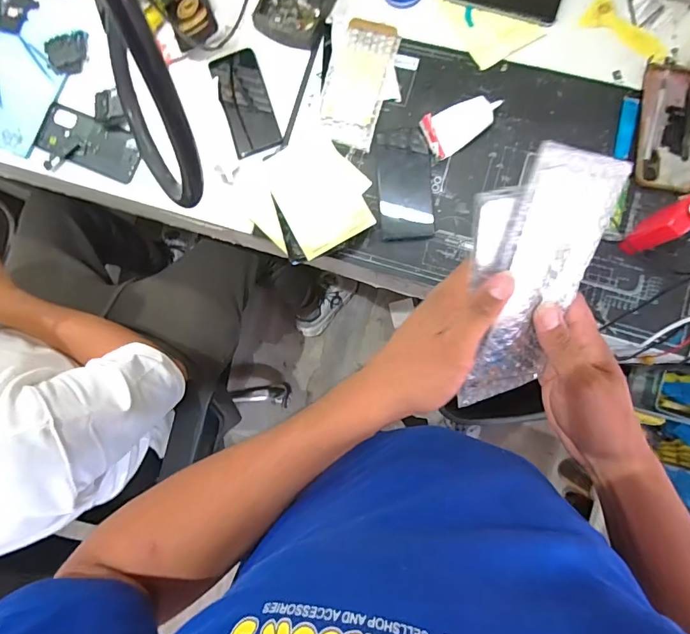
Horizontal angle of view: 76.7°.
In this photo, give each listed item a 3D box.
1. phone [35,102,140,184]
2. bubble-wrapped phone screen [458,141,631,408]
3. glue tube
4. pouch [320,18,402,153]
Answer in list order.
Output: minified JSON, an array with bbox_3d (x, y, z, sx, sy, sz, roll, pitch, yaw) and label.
[{"bbox_3d":[-0.388,-0.264,0.659,0.169,0.008,0.073,24,87,7],"label":"phone"},{"bbox_3d":[0.135,-0.018,0.321,0.108,0.019,0.196,-1,116,-20],"label":"bubble-wrapped phone screen"},{"bbox_3d":[0.160,-0.261,0.593,0.103,0.033,0.052,-27,83,2],"label":"glue tube"},{"bbox_3d":[0.018,-0.329,0.613,0.081,0.014,0.182,15,86,6],"label":"pouch"}]

